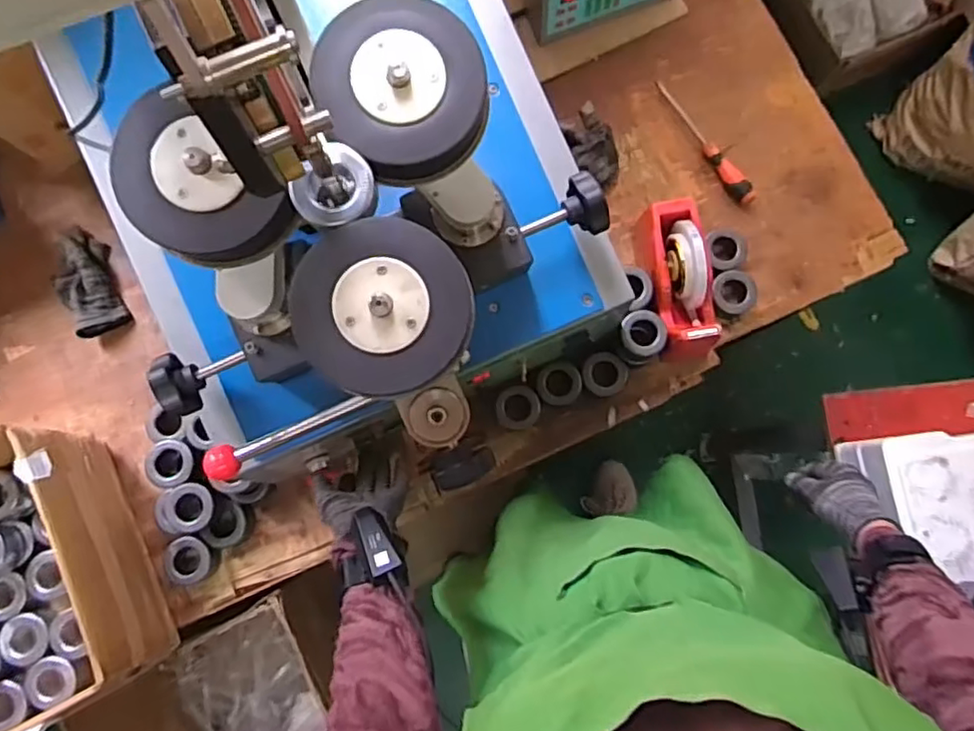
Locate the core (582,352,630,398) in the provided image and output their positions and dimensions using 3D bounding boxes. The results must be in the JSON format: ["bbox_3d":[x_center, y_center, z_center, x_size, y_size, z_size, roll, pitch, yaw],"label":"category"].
[{"bbox_3d":[0.160,0.013,0.863,0.061,0.032,0.059,0,81,0],"label":"core"}]

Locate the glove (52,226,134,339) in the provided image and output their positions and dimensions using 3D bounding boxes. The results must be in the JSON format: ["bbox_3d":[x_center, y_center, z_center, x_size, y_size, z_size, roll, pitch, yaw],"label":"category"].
[{"bbox_3d":[-0.568,-0.119,0.893,0.077,0.034,0.158,-23,81,-3],"label":"glove"}]

